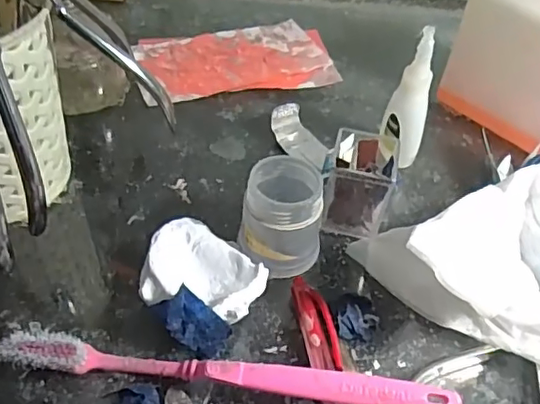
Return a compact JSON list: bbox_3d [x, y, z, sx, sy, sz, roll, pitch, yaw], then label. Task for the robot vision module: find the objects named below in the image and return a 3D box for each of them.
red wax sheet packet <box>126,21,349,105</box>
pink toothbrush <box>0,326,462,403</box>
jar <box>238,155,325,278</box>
[{"bbox_3d":[-0.026,-0.107,0.441,0.146,0.008,0.082,-13,48,-17],"label":"red wax sheet packet"},{"bbox_3d":[-0.019,0.077,0.251,0.194,0.020,0.015,6,46,1],"label":"pink toothbrush"},{"bbox_3d":[0.008,0.008,0.301,0.040,0.049,0.040,3,46,-3],"label":"jar"}]

